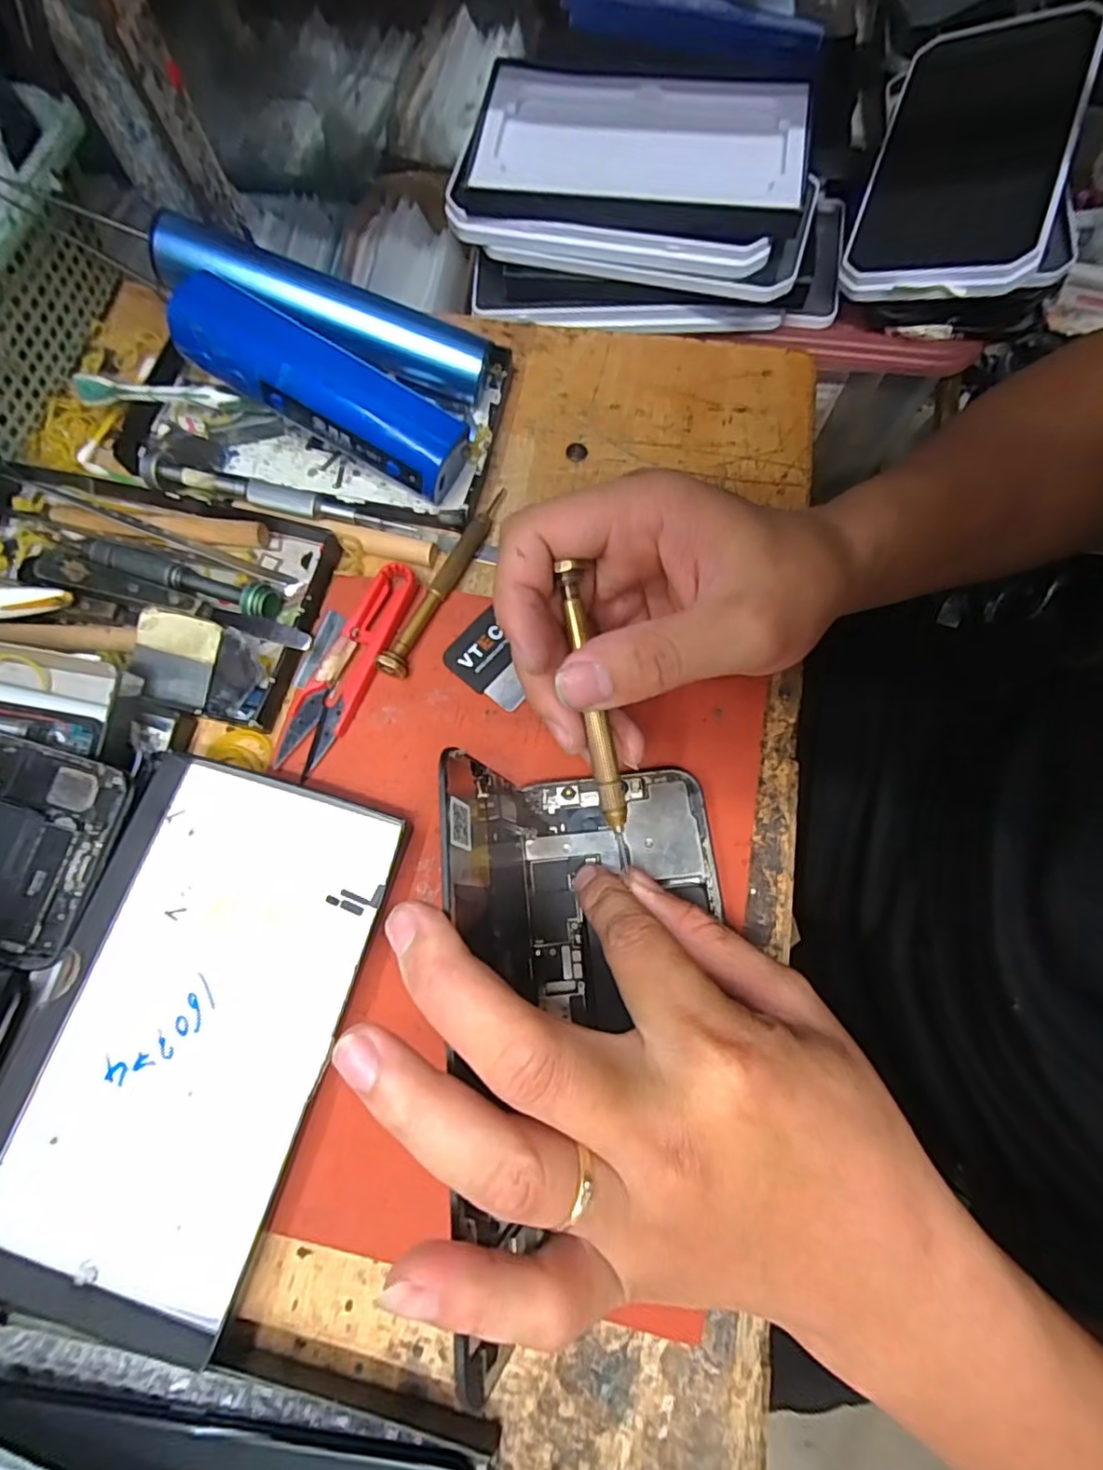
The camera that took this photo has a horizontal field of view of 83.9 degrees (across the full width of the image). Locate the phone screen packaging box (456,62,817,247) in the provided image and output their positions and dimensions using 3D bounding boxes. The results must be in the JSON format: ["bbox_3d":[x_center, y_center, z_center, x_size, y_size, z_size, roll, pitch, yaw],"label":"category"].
[{"bbox_3d":[0.043,-0.305,0.319,0.173,0.026,0.093,9,73,3],"label":"phone screen packaging box"}]

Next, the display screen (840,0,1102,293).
[{"bbox_3d":[0.230,-0.320,0.337,0.093,0.010,0.168,17,85,25],"label":"display screen"}]

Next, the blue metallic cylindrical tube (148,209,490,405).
[{"bbox_3d":[-0.105,-0.200,0.288,0.150,0.020,0.025,17,72,-12],"label":"blue metallic cylindrical tube"}]

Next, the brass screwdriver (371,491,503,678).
[{"bbox_3d":[-0.048,-0.074,0.281,0.010,0.011,0.108,23,73,6],"label":"brass screwdriver"}]

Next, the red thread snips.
[{"bbox_3d":[-0.088,-0.031,0.267,0.024,0.010,0.099,27,73,7],"label":"red thread snips"}]

